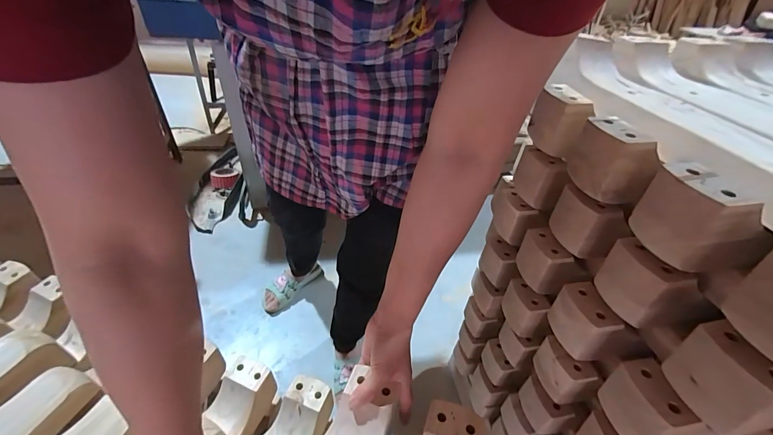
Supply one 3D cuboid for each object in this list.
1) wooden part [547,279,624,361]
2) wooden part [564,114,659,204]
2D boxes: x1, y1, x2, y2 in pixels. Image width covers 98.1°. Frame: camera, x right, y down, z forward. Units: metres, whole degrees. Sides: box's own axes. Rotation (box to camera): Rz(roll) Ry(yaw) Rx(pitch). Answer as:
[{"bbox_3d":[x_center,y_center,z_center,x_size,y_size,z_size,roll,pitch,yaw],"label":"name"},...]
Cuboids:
[{"bbox_3d":[0.233,0.125,0.403,0.035,0.075,0.072,-11,44,-18],"label":"wooden part"},{"bbox_3d":[0.250,-0.065,0.368,0.058,0.072,0.077,-7,43,-14],"label":"wooden part"}]

